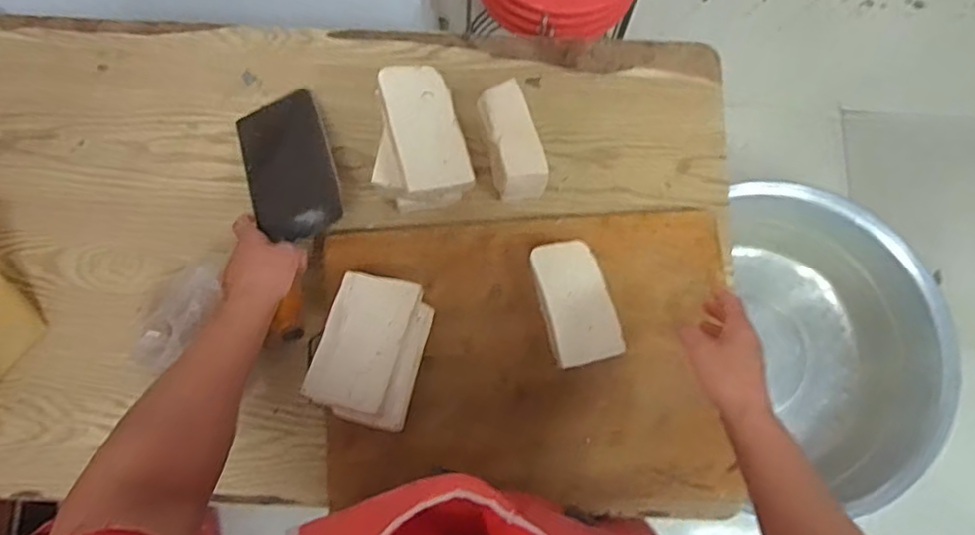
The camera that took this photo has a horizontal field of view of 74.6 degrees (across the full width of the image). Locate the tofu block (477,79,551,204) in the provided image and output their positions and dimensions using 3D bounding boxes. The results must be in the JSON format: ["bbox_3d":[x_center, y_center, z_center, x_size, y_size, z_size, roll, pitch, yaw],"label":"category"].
[{"bbox_3d":[0.031,-0.145,0.763,0.057,0.066,0.137,-14,77,-4],"label":"tofu block"}]

